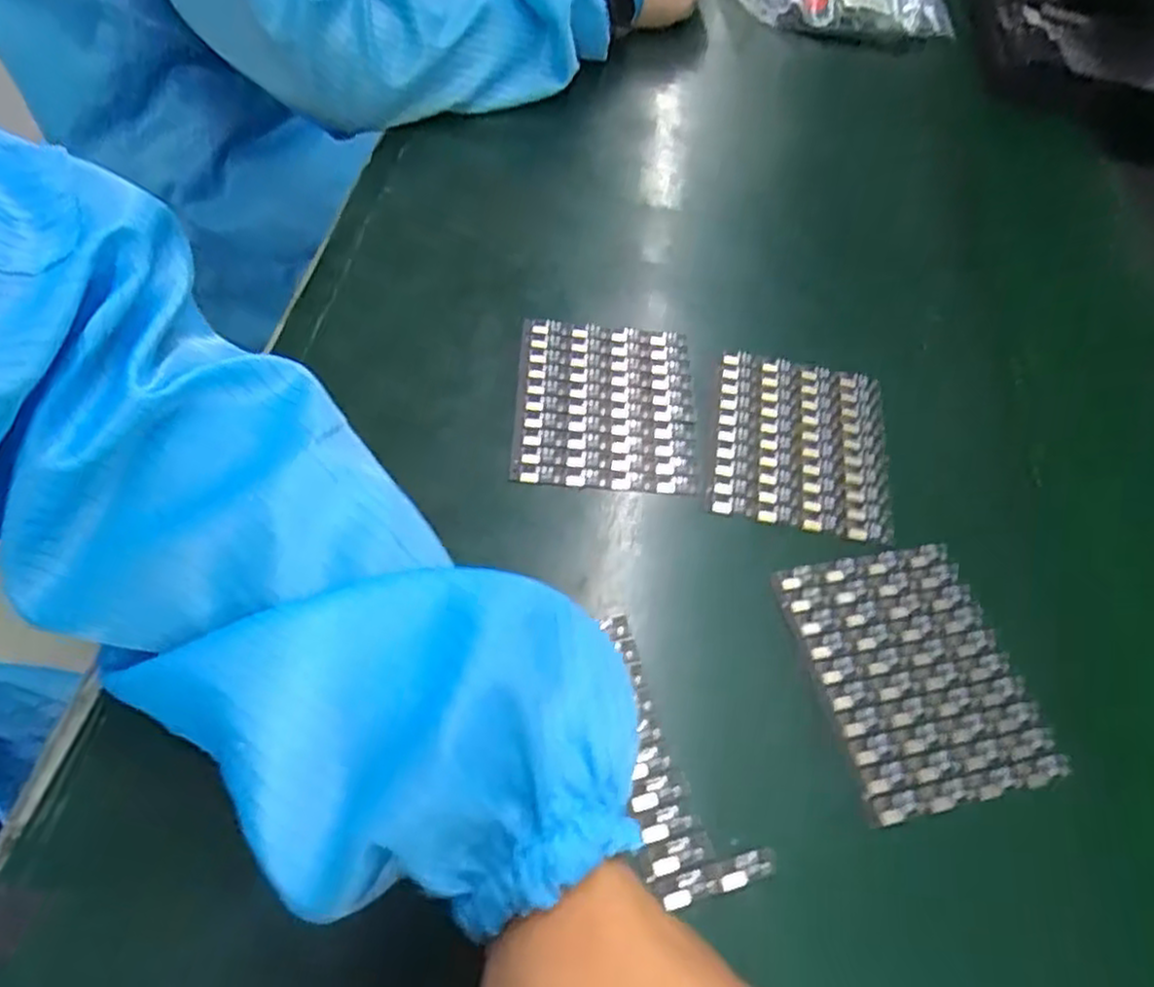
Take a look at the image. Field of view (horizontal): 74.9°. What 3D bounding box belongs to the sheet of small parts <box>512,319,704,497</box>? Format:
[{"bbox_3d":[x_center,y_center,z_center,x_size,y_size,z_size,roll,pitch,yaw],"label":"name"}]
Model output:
[{"bbox_3d":[0.014,-0.043,0.354,0.082,0.004,0.097,4,55,-2],"label":"sheet of small parts"}]

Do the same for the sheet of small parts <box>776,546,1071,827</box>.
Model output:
[{"bbox_3d":[0.132,0.068,0.294,0.079,0.004,0.098,-7,57,-14],"label":"sheet of small parts"}]

